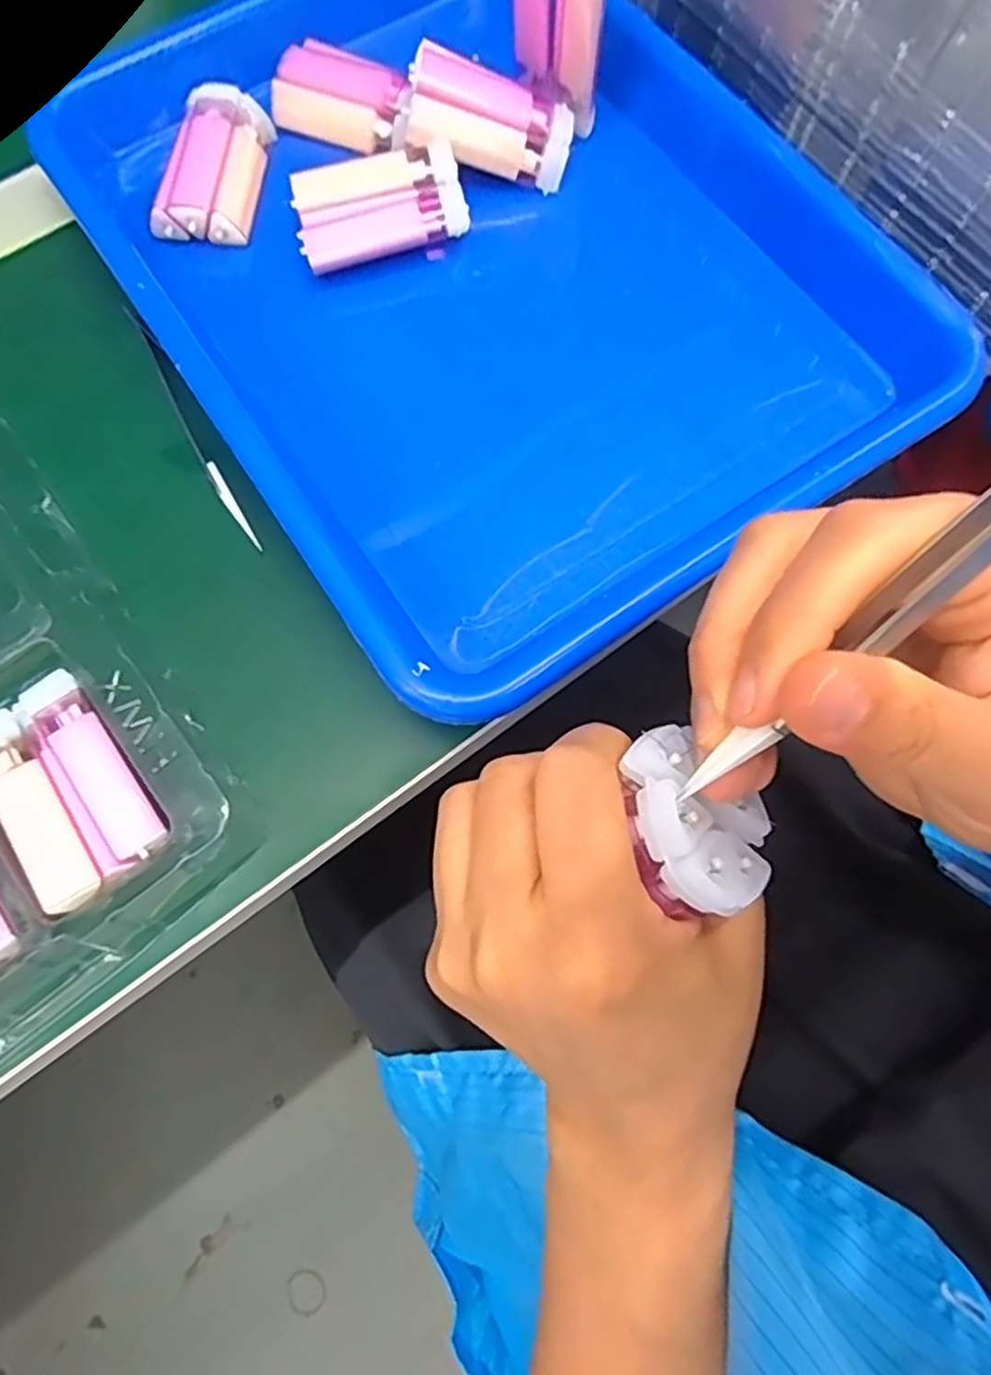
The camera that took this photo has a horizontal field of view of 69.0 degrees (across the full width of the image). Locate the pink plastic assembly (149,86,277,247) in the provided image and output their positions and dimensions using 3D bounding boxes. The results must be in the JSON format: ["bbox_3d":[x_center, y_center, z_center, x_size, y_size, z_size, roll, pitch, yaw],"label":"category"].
[{"bbox_3d":[-0.119,-0.222,0.307,0.036,0.022,0.068,6,73,3],"label":"pink plastic assembly"}]

